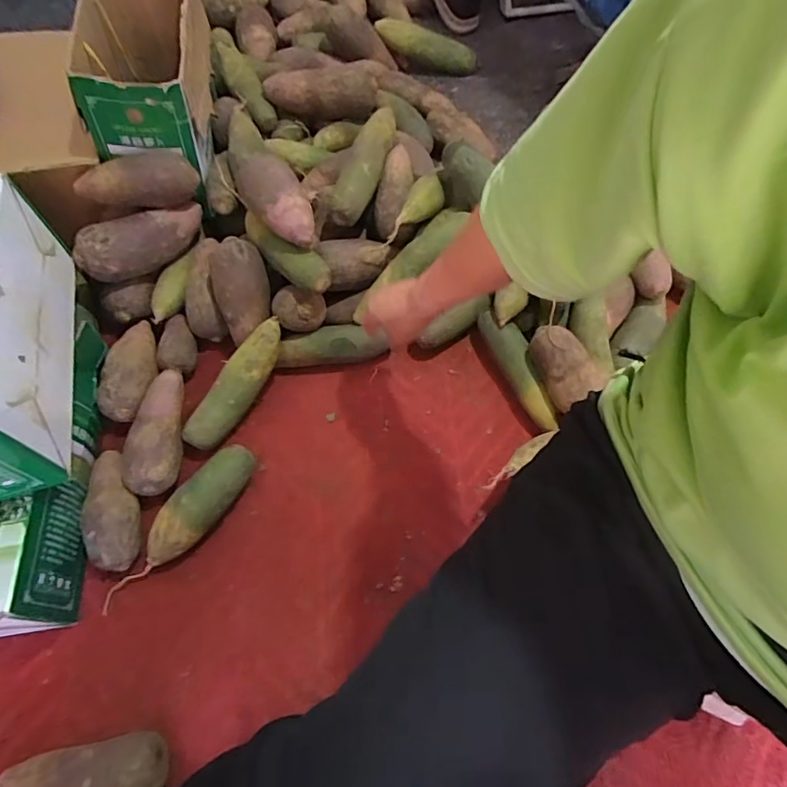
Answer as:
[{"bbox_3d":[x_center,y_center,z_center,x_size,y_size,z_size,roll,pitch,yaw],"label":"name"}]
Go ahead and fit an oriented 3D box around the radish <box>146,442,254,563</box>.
[{"bbox_3d":[-0.244,0.141,0.634,0.055,0.056,0.168,36,68,15],"label":"radish"}]

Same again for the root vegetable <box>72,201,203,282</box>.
[{"bbox_3d":[-0.361,-0.225,0.719,0.182,0.063,0.063,-33,69,-16],"label":"root vegetable"}]

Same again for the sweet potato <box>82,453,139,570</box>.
[{"bbox_3d":[-0.351,0.144,0.630,0.060,0.056,0.153,-9,65,-6],"label":"sweet potato"}]

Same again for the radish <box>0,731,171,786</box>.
[{"bbox_3d":[-0.314,0.388,0.504,0.160,0.058,0.063,-4,64,-3],"label":"radish"}]

